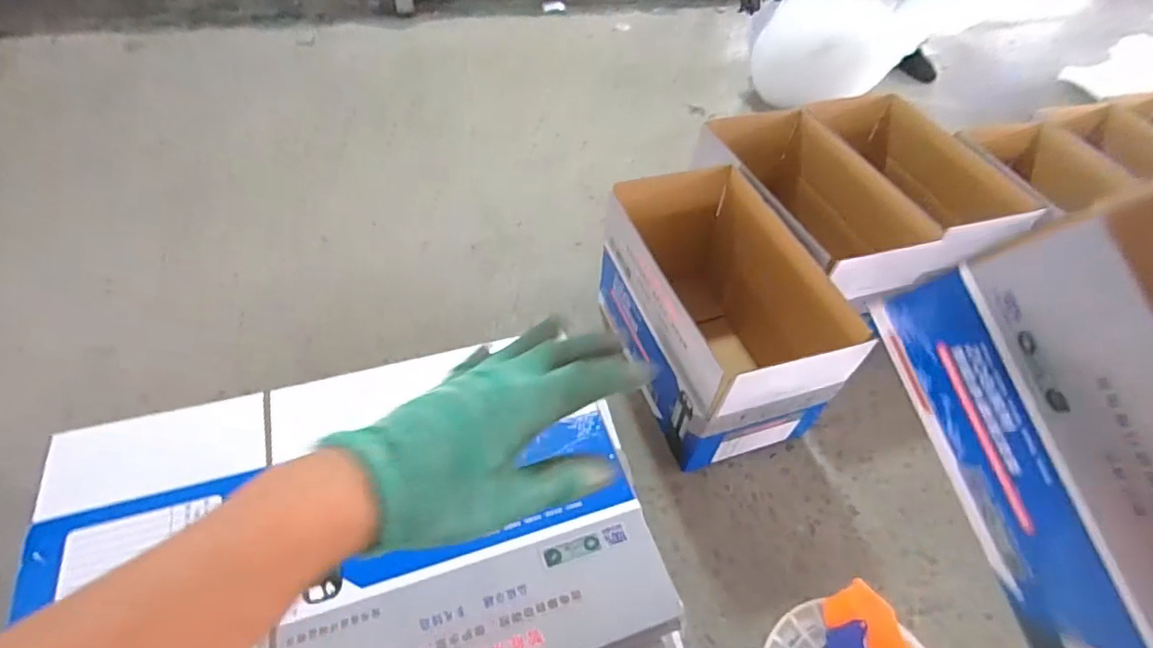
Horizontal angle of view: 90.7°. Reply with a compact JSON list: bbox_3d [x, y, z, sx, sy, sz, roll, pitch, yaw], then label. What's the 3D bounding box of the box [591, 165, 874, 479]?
[{"bbox_3d":[0.221,-0.017,0.970,0.252,0.283,0.425,-13,54,-12],"label":"box"}]

